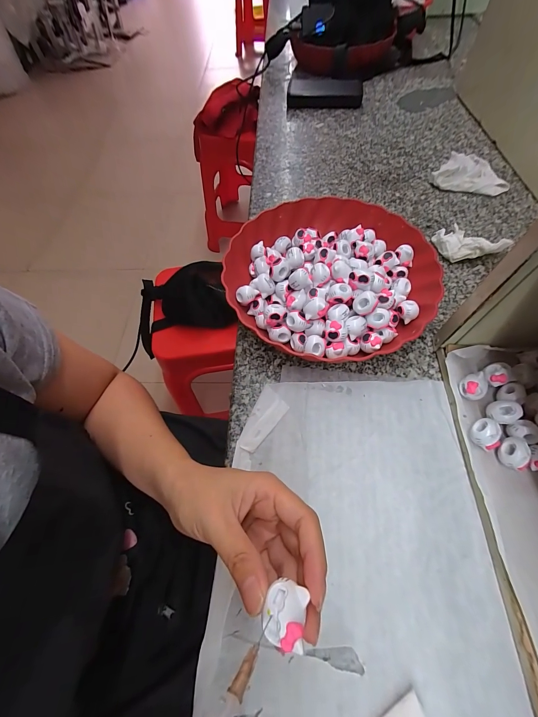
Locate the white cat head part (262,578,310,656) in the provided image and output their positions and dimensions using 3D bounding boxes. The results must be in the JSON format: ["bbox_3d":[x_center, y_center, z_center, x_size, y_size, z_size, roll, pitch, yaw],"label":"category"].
[{"bbox_3d":[0.008,0.123,0.136,0.019,0.007,0.024,13,62,10],"label":"white cat head part"}]

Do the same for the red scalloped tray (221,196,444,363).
[{"bbox_3d":[0.073,-0.104,0.352,0.241,0.061,0.240,29,66,17],"label":"red scalloped tray"}]

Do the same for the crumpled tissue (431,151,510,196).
[{"bbox_3d":[0.338,-0.304,0.471,0.105,0.018,0.121,37,70,20],"label":"crumpled tissue"}]

